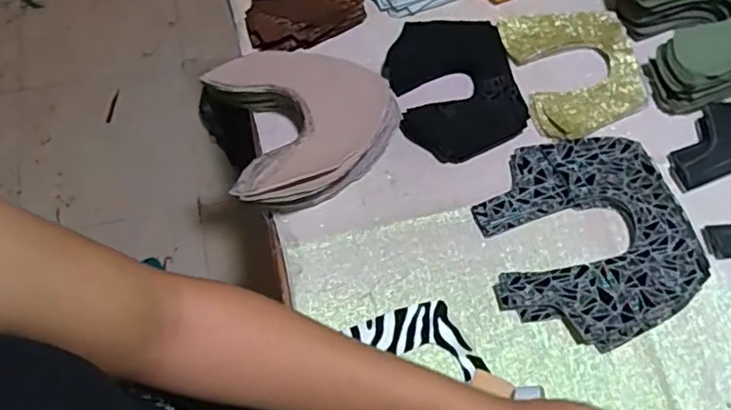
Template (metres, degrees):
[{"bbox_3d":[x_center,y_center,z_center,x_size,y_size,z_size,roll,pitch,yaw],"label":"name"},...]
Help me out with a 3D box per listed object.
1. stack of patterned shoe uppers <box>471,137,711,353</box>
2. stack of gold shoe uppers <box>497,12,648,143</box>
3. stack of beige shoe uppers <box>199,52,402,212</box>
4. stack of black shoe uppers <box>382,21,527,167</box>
[{"bbox_3d":[0.209,0.030,0.596,0.187,0.032,0.196,-16,66,-8],"label":"stack of patterned shoe uppers"},{"bbox_3d":[0.232,-0.147,0.682,0.135,0.020,0.153,-12,66,-7],"label":"stack of gold shoe uppers"},{"bbox_3d":[-0.065,-0.086,0.623,0.182,0.061,0.159,-29,69,-14],"label":"stack of beige shoe uppers"},{"bbox_3d":[0.095,-0.125,0.663,0.132,0.028,0.156,-6,65,-4],"label":"stack of black shoe uppers"}]

